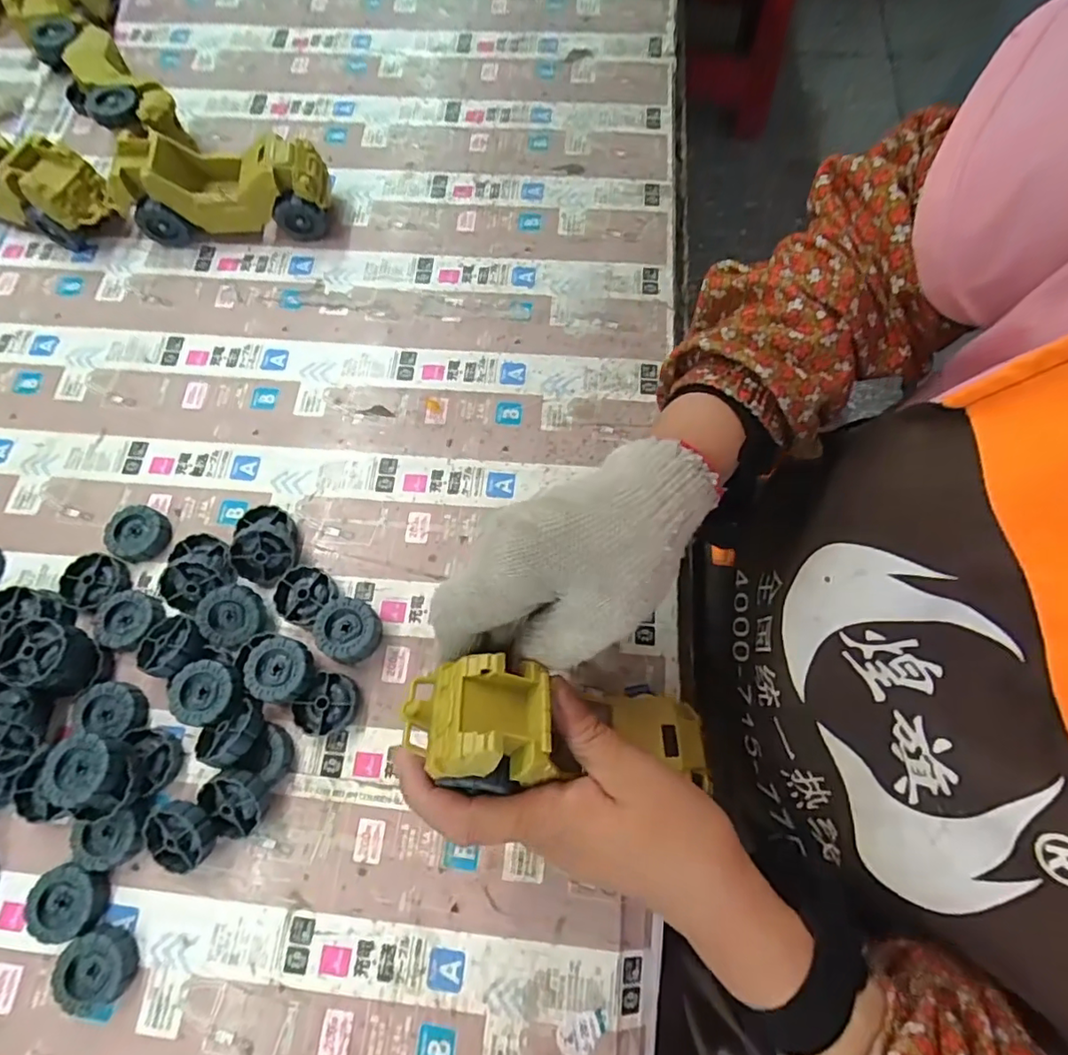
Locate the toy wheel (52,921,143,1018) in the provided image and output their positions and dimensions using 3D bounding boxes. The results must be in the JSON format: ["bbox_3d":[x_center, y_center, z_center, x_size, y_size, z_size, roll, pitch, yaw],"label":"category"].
[{"bbox_3d":[-0.240,0.242,0.312,0.038,0.013,0.037,0,72,1],"label":"toy wheel"}]

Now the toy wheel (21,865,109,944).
[{"bbox_3d":[-0.263,0.211,0.320,0.038,0.015,0.037,0,72,1],"label":"toy wheel"}]

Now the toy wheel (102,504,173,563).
[{"bbox_3d":[-0.273,0.005,0.392,0.039,0.013,0.038,0,72,1],"label":"toy wheel"}]

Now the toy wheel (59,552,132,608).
[{"bbox_3d":[-0.293,0.036,0.380,0.041,0.010,0.037,20,74,7],"label":"toy wheel"}]

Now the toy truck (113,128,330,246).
[{"bbox_3d":[-0.247,-0.273,0.458,0.156,0.062,0.053,0,72,1],"label":"toy truck"}]

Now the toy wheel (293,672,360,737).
[{"bbox_3d":[-0.128,0.111,0.355,0.033,0.011,0.038,29,75,9],"label":"toy wheel"}]

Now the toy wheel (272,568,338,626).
[{"bbox_3d":[-0.153,0.045,0.378,0.034,0.013,0.037,0,72,1],"label":"toy wheel"}]

